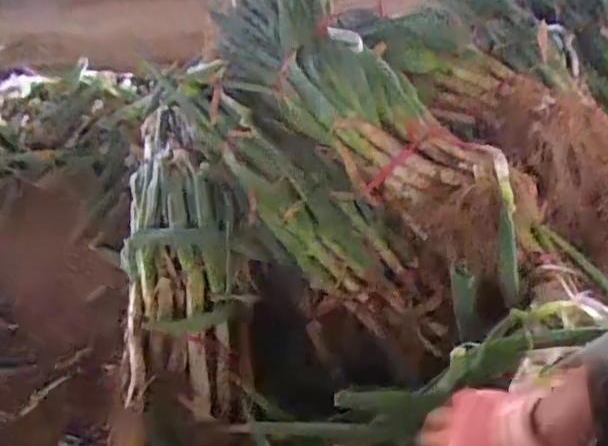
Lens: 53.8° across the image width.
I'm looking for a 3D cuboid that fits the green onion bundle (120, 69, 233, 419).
[{"bbox_3d":[-0.233,-0.033,1.103,0.184,0.134,0.855,-3,46,-10],"label":"green onion bundle"}]

